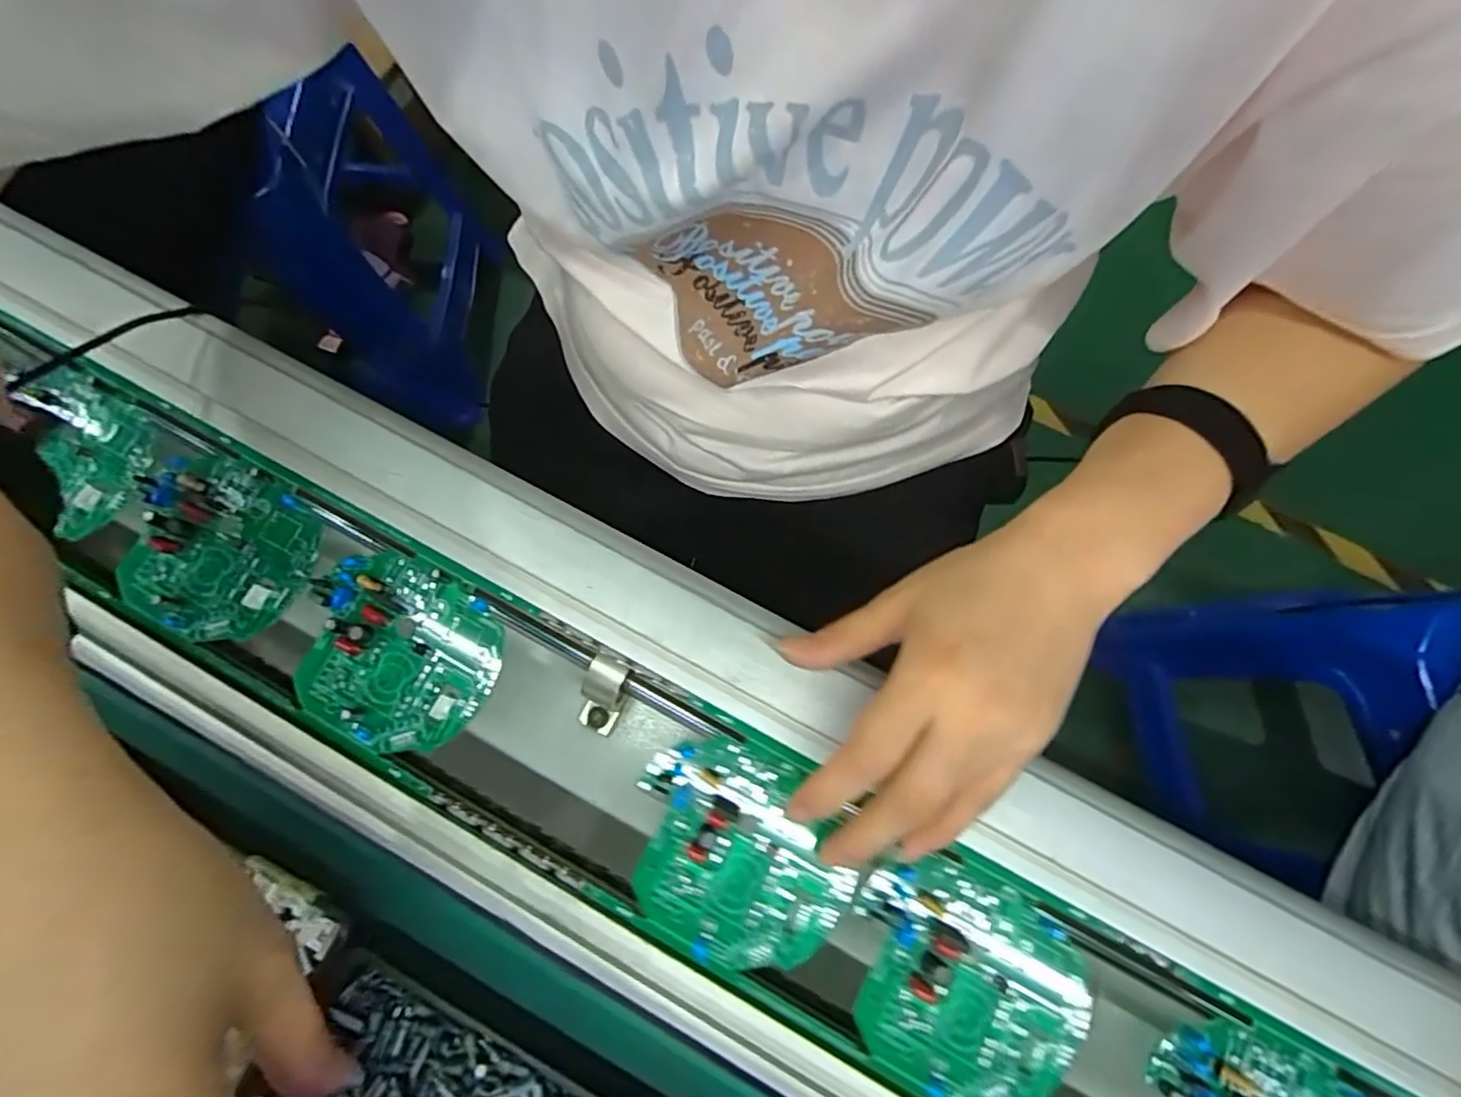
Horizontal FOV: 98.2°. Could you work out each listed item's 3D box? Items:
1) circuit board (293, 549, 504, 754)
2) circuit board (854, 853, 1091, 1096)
[{"bbox_3d":[-0.153,0.049,0.291,0.088,0.011,0.081,27,80,6],"label":"circuit board"},{"bbox_3d":[0.096,0.179,0.259,0.097,0.011,0.082,28,80,6],"label":"circuit board"}]

